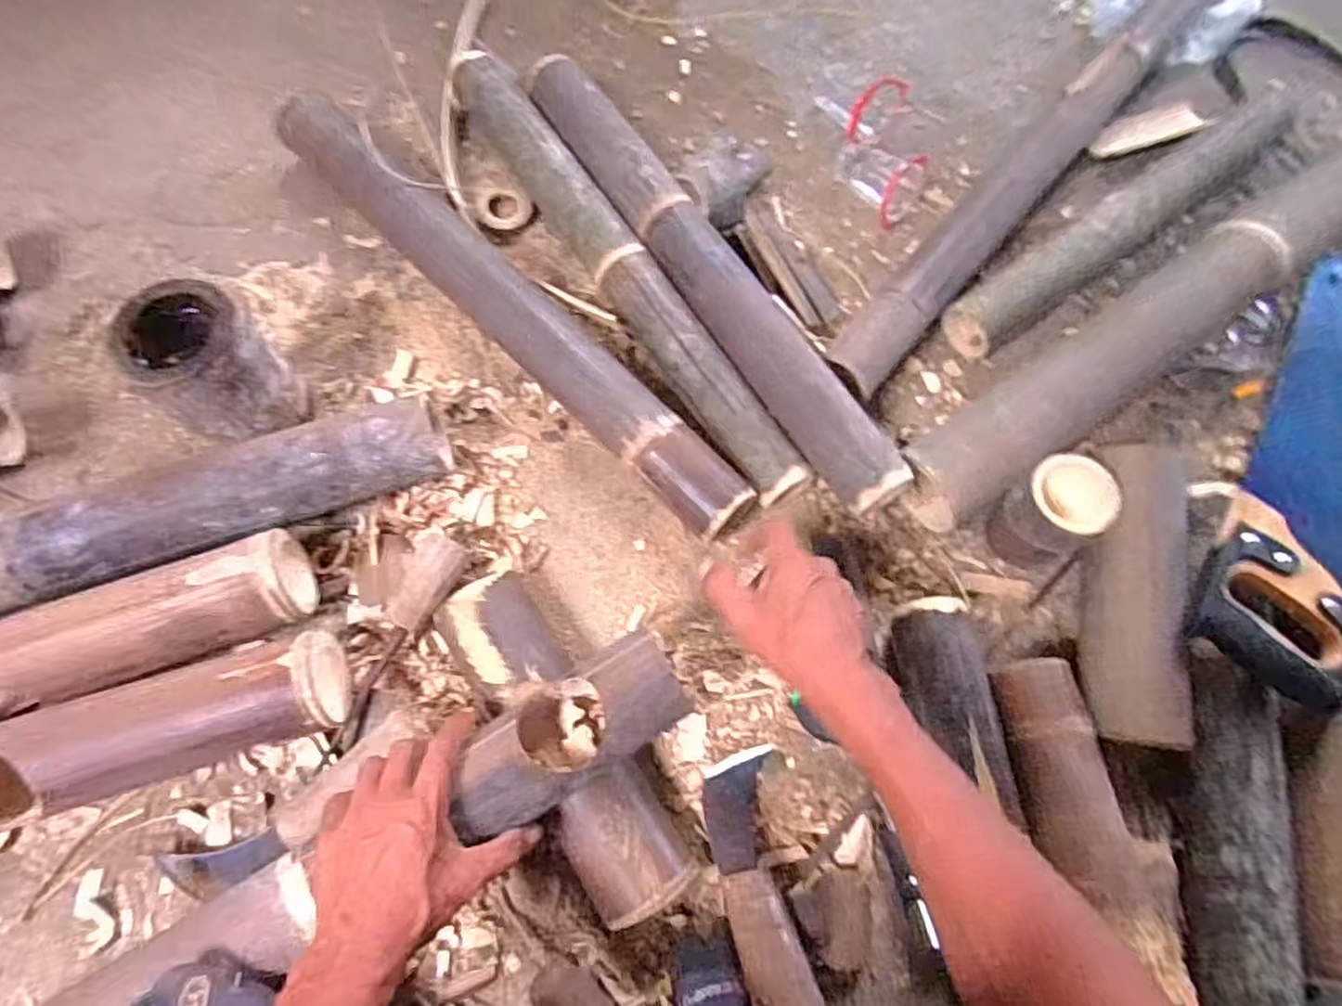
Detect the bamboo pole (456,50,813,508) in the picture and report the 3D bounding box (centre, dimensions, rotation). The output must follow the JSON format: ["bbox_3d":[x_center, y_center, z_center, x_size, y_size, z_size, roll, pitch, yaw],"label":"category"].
[{"bbox_3d":[-0.058,-0.235,0.697,0.058,0.057,0.578,-32,76,-10],"label":"bamboo pole"}]

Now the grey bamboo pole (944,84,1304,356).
[{"bbox_3d":[0.472,-0.299,0.725,0.461,0.062,0.060,-35,77,-11],"label":"grey bamboo pole"}]

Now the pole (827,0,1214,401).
[{"bbox_3d":[0.573,-0.563,0.807,0.061,0.059,1.270,40,76,10],"label":"pole"}]

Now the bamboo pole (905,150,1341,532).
[{"bbox_3d":[0.554,-0.228,0.693,0.815,0.079,0.087,-33,76,-11],"label":"bamboo pole"}]

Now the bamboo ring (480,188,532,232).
[{"bbox_3d":[-0.171,-0.307,0.737,0.052,0.015,0.043,-4,73,-3],"label":"bamboo ring"}]

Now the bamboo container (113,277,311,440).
[{"bbox_3d":[-0.378,-0.109,0.604,0.096,0.141,0.088,0,73,-1],"label":"bamboo container"}]

